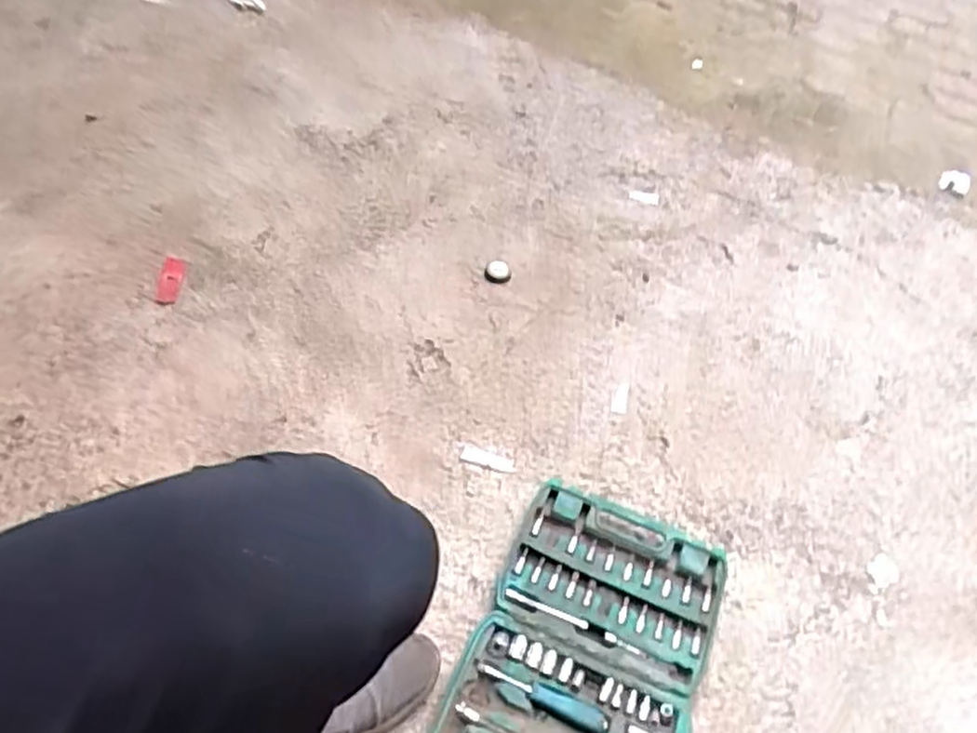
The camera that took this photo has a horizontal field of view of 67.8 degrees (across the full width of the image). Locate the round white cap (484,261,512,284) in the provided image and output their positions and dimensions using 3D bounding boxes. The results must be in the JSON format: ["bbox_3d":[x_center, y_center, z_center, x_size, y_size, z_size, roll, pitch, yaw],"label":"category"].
[{"bbox_3d":[0.017,-0.158,1.226,0.044,0.015,0.042,4,52,-5],"label":"round white cap"}]

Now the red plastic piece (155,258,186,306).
[{"bbox_3d":[-0.498,-0.135,1.141,0.035,0.006,0.100,-1,52,-8],"label":"red plastic piece"}]

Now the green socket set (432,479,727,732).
[{"bbox_3d":[0.113,0.331,0.835,0.256,0.046,0.399,23,53,10],"label":"green socket set"}]

